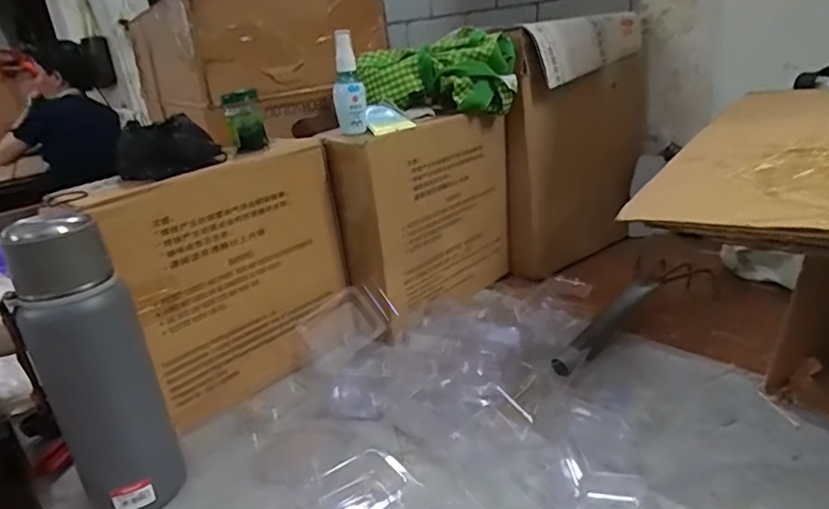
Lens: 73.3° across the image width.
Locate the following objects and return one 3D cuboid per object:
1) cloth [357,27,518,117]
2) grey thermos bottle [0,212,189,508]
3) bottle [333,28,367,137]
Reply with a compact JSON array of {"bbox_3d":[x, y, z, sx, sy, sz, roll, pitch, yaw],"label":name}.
[{"bbox_3d":[0.035,-0.252,0.781,0.209,0.095,0.094,1,22,18],"label":"cloth"},{"bbox_3d":[-0.270,0.102,0.478,0.069,0.271,0.073,8,25,32],"label":"grey thermos bottle"},{"bbox_3d":[-0.080,-0.202,0.668,0.036,0.118,0.034,-8,21,-5],"label":"bottle"}]

